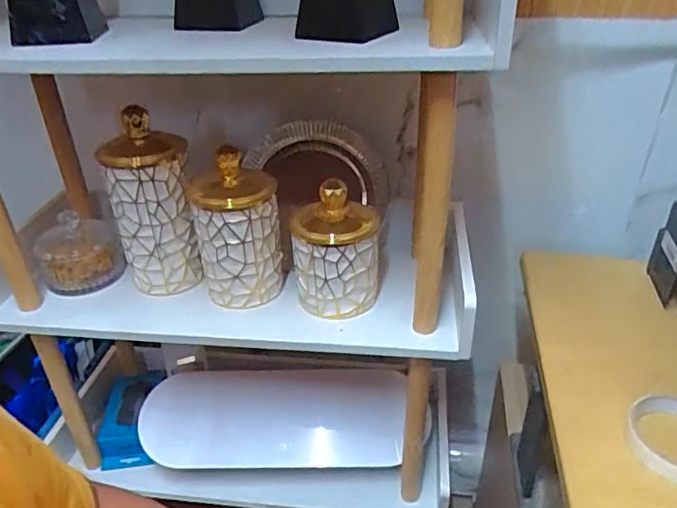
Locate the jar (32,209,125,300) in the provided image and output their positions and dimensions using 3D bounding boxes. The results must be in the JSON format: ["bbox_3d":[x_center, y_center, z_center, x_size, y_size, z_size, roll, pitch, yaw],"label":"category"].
[{"bbox_3d":[-0.351,-0.004,0.742,0.104,0.084,0.099,-17,32,-24],"label":"jar"}]

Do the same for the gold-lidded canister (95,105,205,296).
[{"bbox_3d":[-0.236,-0.060,0.699,0.097,0.209,0.089,-9,30,-11],"label":"gold-lidded canister"}]

